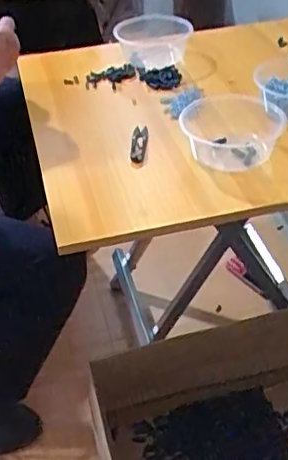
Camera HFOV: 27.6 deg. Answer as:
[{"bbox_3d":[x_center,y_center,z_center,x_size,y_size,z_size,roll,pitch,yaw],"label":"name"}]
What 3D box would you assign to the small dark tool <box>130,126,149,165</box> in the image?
[{"bbox_3d":[-0.007,-0.134,0.896,0.022,0.019,0.102,1,41,4],"label":"small dark tool"}]

